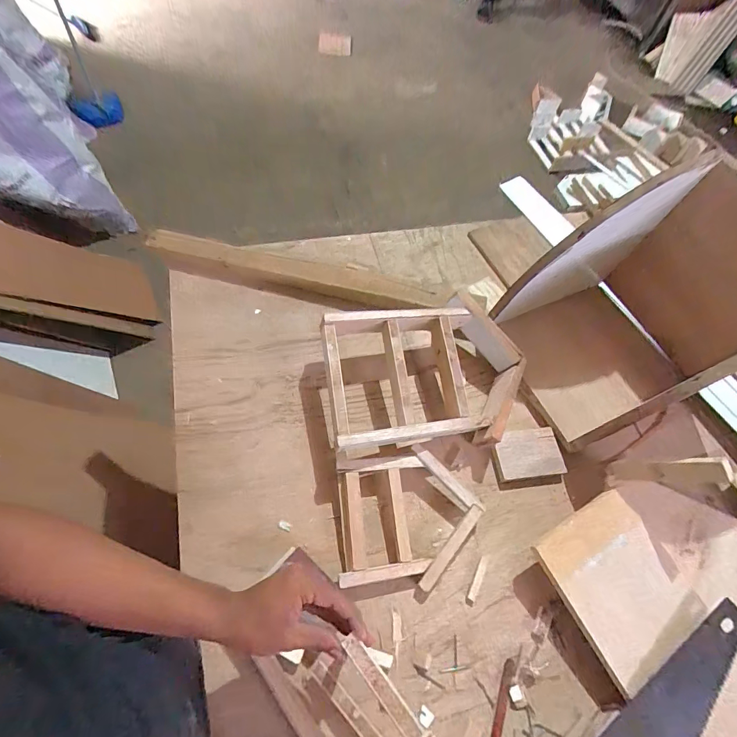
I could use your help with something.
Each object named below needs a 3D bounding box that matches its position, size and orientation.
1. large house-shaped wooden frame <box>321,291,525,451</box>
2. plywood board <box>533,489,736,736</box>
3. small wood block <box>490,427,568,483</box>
[{"bbox_3d":[0.102,0.008,0.686,0.344,0.104,0.262,-9,63,-10],"label":"large house-shaped wooden frame"},{"bbox_3d":[0.412,0.393,0.539,0.174,0.022,0.421,-28,76,-16],"label":"plywood board"},{"bbox_3d":[0.271,0.146,0.688,0.114,0.016,0.080,-5,63,-8],"label":"small wood block"}]

